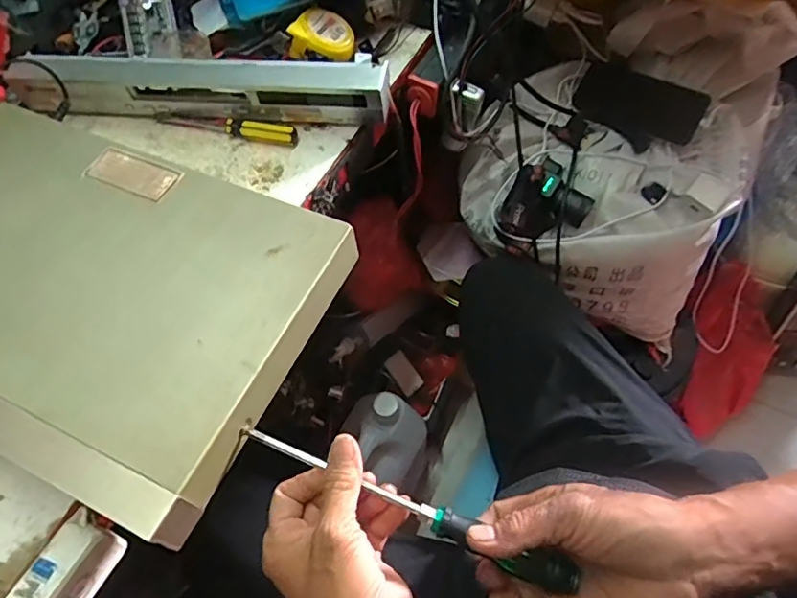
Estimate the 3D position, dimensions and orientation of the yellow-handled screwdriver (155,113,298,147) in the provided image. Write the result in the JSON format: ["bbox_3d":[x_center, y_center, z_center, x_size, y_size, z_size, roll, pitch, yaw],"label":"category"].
[{"bbox_3d":[-0.188,-0.187,0.588,0.163,0.022,0.020,12,61,11],"label":"yellow-handled screwdriver"}]

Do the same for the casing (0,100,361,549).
[{"bbox_3d":[-0.267,-0.014,0.464,0.413,0.058,0.269,21,63,16],"label":"casing"}]

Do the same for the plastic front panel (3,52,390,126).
[{"bbox_3d":[-0.216,-0.221,0.582,0.409,0.061,0.028,3,33,6],"label":"plastic front panel"}]

